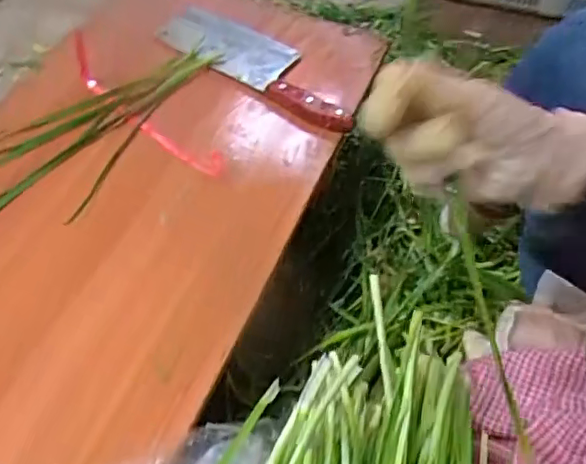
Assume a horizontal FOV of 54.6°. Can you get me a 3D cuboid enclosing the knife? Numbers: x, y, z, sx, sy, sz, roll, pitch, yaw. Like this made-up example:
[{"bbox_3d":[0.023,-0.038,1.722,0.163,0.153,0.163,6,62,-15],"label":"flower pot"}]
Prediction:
[{"bbox_3d":[-0.034,-0.215,0.710,0.291,0.027,0.097,32,62,18],"label":"knife"}]

